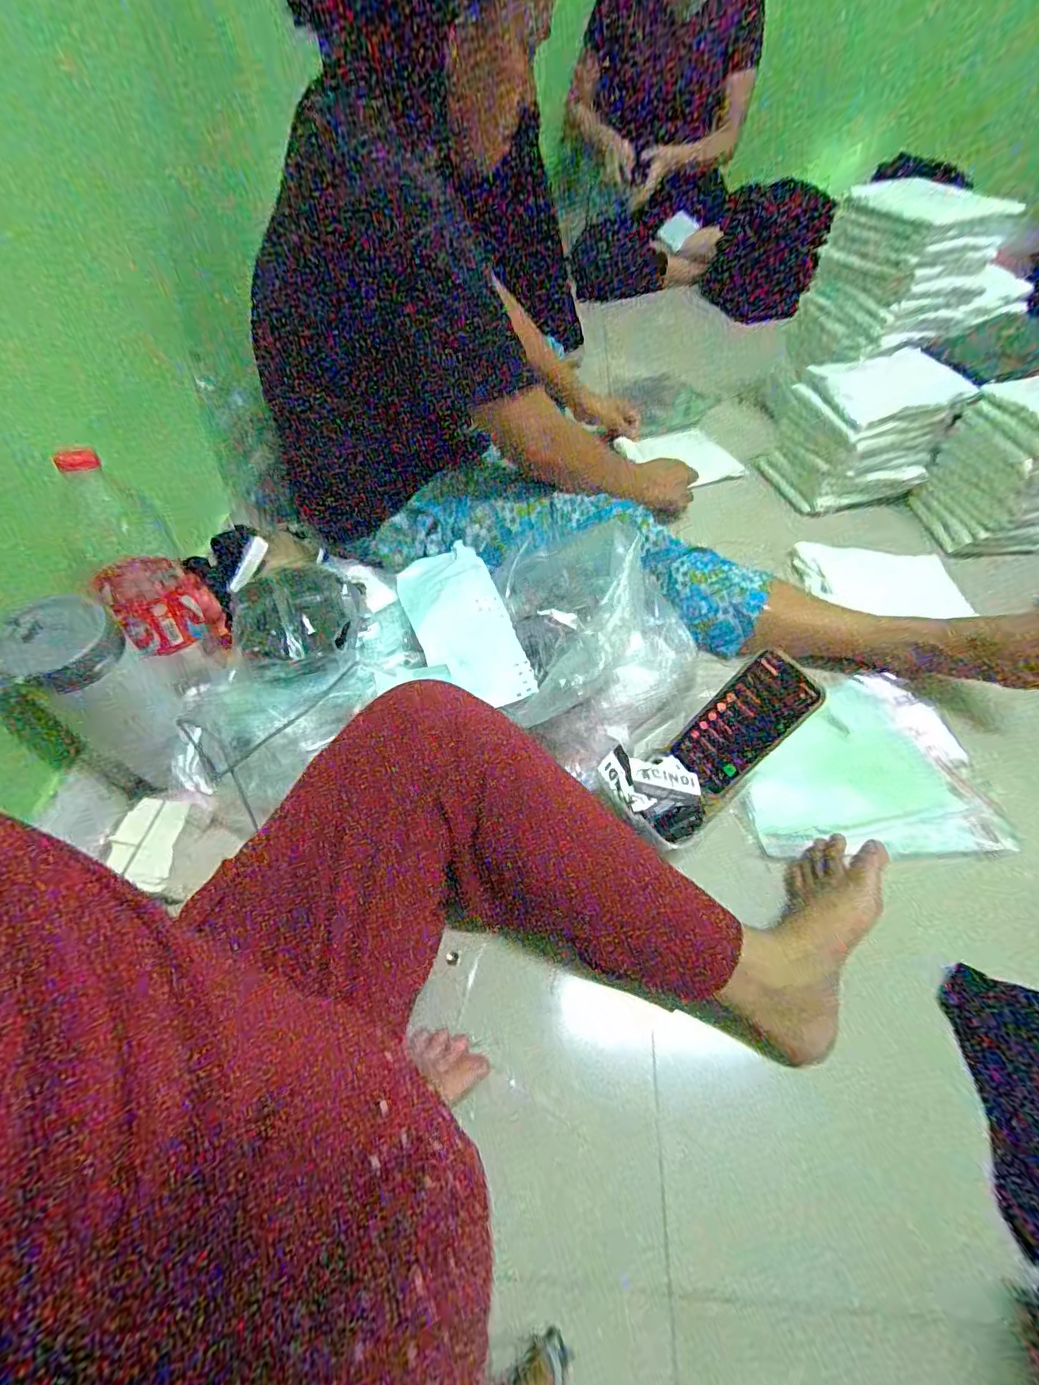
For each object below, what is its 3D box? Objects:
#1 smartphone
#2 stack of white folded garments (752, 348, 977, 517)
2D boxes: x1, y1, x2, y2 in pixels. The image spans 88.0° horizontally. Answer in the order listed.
[{"bbox_3d":[0.232,0.033,0.556,0.071,0.153,0.007,48,24,22],"label":"smartphone"},{"bbox_3d":[0.525,-0.416,0.856,0.204,0.180,0.162,-6,54,-5],"label":"stack of white folded garments"}]

